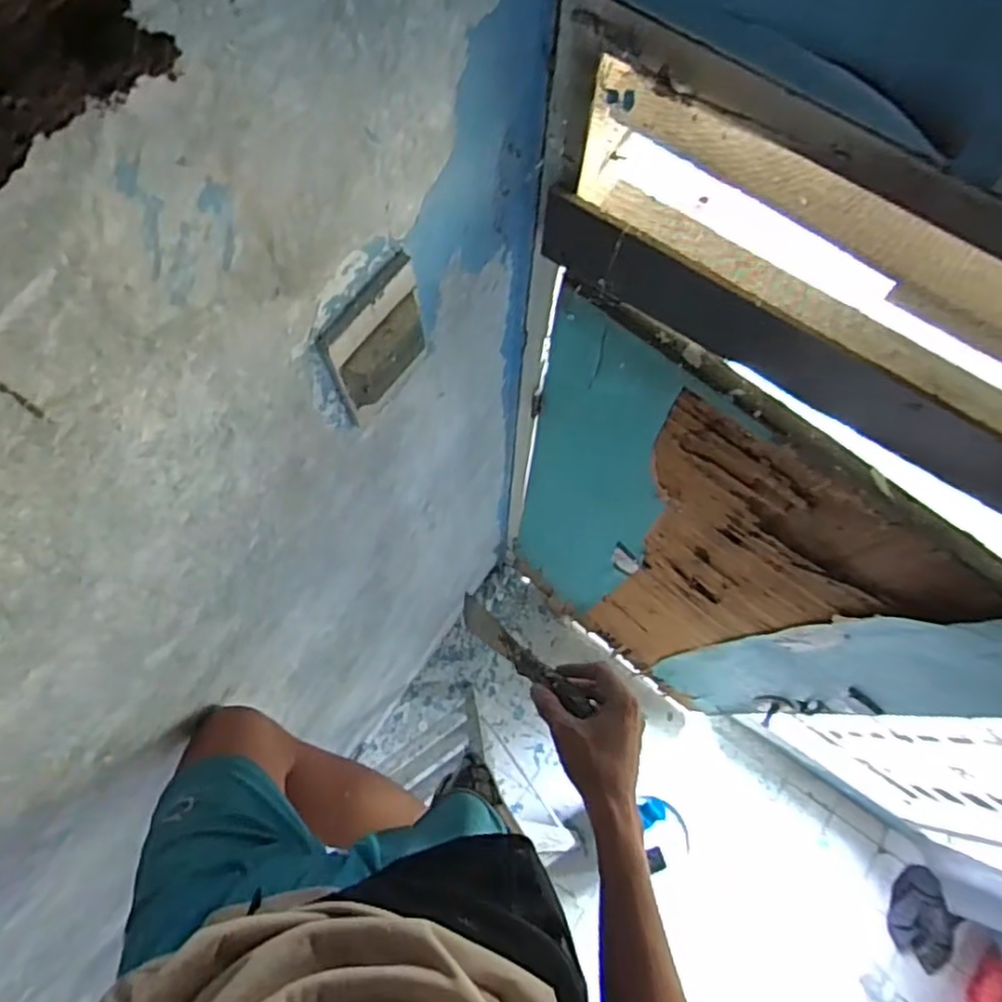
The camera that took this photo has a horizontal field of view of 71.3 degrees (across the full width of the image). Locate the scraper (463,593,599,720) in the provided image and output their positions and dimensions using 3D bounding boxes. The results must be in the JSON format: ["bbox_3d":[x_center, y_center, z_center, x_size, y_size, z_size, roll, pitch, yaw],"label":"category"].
[{"bbox_3d":[0.020,0.158,0.719,0.027,0.024,0.190,-47,48,-13],"label":"scraper"}]

